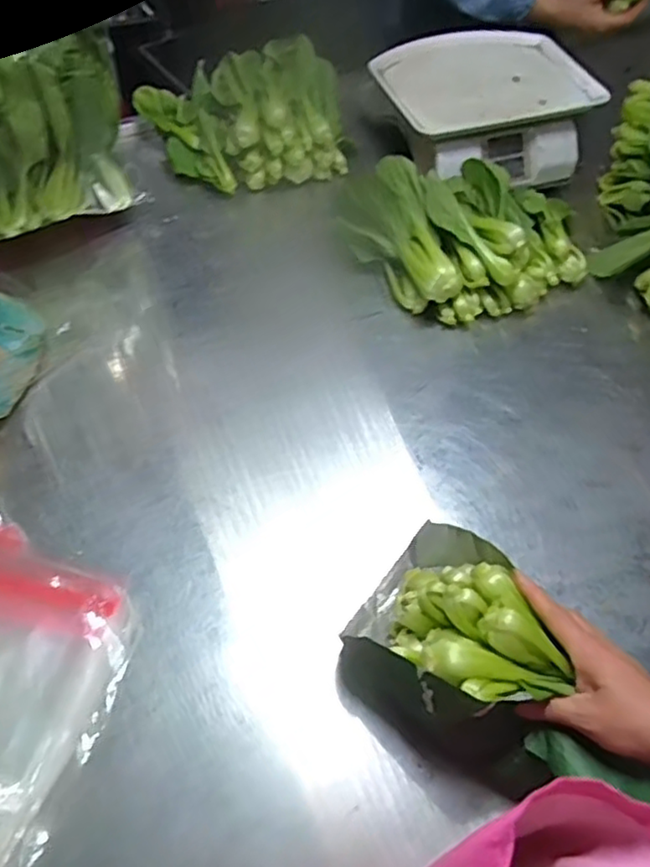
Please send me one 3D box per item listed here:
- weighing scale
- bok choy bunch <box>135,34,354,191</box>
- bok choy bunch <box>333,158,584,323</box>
[{"bbox_3d":[0.228,-0.479,0.952,0.289,0.109,0.289,1,56,-2],"label":"weighing scale"},{"bbox_3d":[-0.117,-0.463,0.948,0.292,0.114,0.182,-9,58,-9],"label":"bok choy bunch"},{"bbox_3d":[0.192,-0.243,0.845,0.309,0.120,0.198,-7,58,-8],"label":"bok choy bunch"}]

